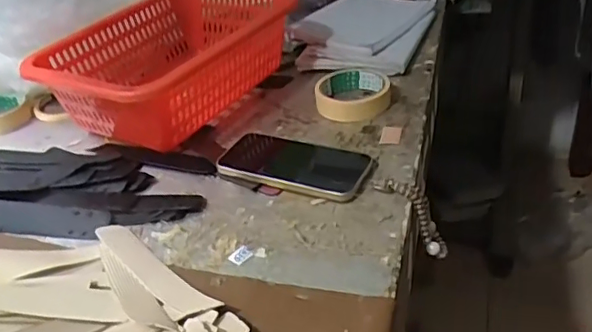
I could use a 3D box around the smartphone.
[{"bbox_3d":[-0.004,-0.003,0.604,0.164,0.014,0.082,11,39,24],"label":"smartphone"}]

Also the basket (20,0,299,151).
[{"bbox_3d":[-0.160,-0.131,0.741,0.216,0.109,0.306,16,42,30],"label":"basket"}]

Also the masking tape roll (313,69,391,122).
[{"bbox_3d":[0.072,-0.094,0.716,0.091,0.027,0.106,-2,35,9],"label":"masking tape roll"}]

